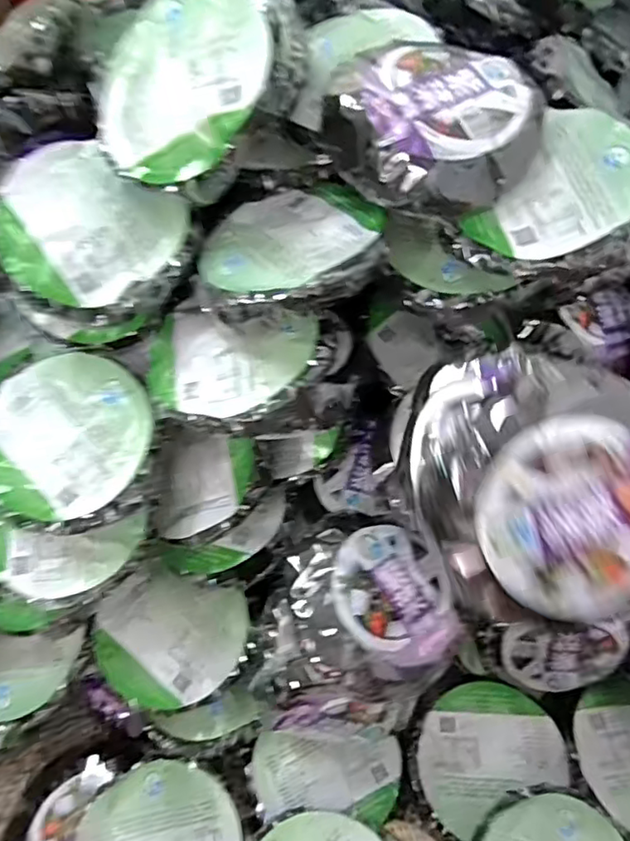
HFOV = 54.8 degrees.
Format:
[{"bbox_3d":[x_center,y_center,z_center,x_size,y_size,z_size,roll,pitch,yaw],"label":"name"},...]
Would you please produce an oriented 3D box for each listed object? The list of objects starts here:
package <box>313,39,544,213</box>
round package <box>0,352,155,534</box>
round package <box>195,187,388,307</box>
[{"bbox_3d":[0.090,-0.231,0.469,0.159,0.055,0.126,31,66,20],"label":"package"},{"bbox_3d":[-0.223,0.016,0.550,0.162,0.039,0.154,-2,59,3],"label":"round package"},{"bbox_3d":[-0.020,-0.151,0.504,0.147,0.043,0.152,-2,59,3],"label":"round package"}]

